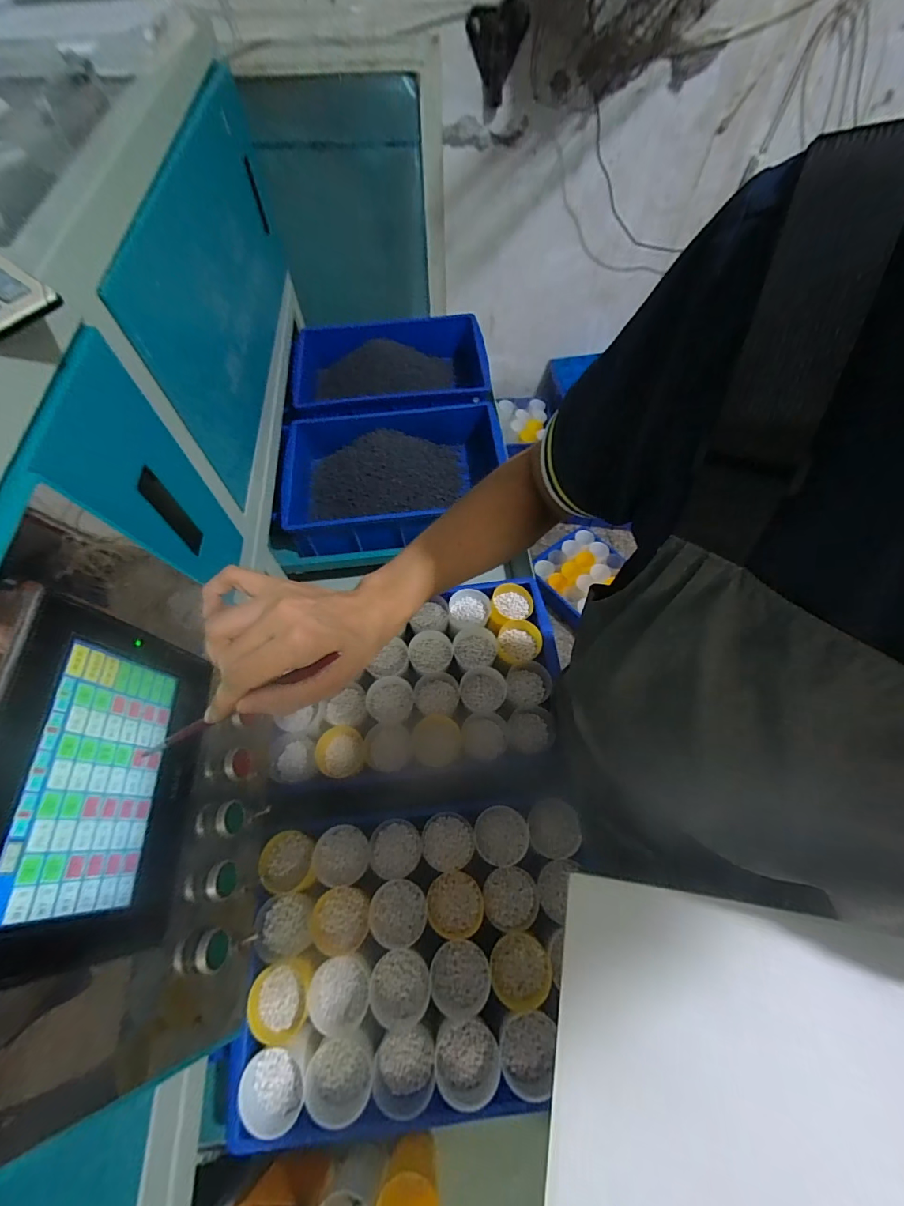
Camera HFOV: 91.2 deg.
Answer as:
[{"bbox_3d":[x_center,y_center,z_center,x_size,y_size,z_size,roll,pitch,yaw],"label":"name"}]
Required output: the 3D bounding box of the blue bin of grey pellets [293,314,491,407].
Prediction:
[{"bbox_3d":[-0.132,-0.506,0.978,0.390,0.095,0.271,-6,62,-1],"label":"blue bin of grey pellets"}]

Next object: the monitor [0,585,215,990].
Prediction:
[{"bbox_3d":[-0.227,0.104,0.288,0.043,0.131,0.189,-12,62,-4],"label":"monitor"}]

